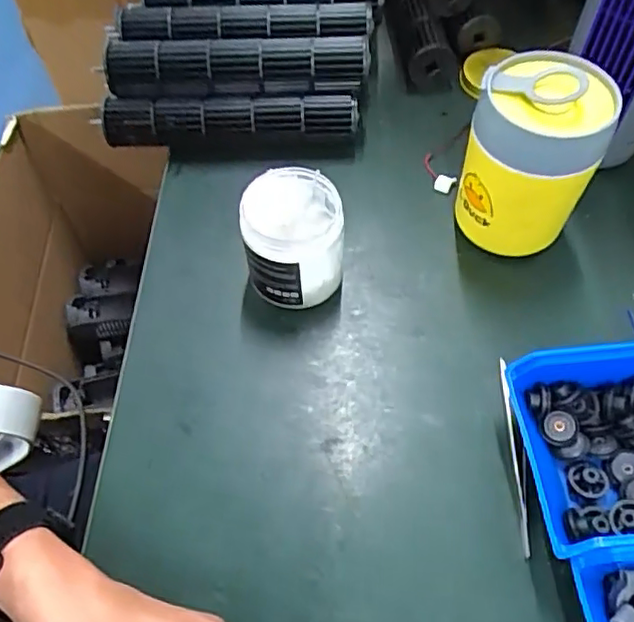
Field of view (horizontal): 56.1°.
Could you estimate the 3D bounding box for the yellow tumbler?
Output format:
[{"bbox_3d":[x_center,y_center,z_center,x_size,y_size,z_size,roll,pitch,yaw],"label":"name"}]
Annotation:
[{"bbox_3d":[0.155,-0.105,0.447,0.093,0.141,0.085,13,57,13],"label":"yellow tumbler"}]

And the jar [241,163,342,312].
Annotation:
[{"bbox_3d":[-0.015,-0.051,0.452,0.068,0.091,0.073,-1,59,1],"label":"jar"}]

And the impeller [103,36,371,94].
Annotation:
[{"bbox_3d":[-0.073,-0.222,0.522,0.230,0.032,0.037,2,59,3],"label":"impeller"}]

